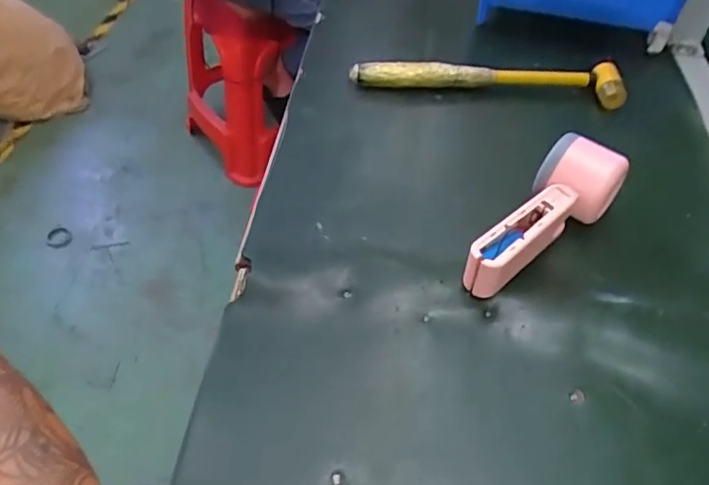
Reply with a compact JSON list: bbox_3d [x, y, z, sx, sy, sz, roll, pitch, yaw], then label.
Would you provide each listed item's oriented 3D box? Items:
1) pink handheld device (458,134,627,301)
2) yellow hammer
[{"bbox_3d":[0.140,-0.017,0.436,0.054,0.059,0.151,35,57,26],"label":"pink handheld device"},{"bbox_3d":[0.133,-0.160,0.587,0.269,0.035,0.043,2,49,1],"label":"yellow hammer"}]

